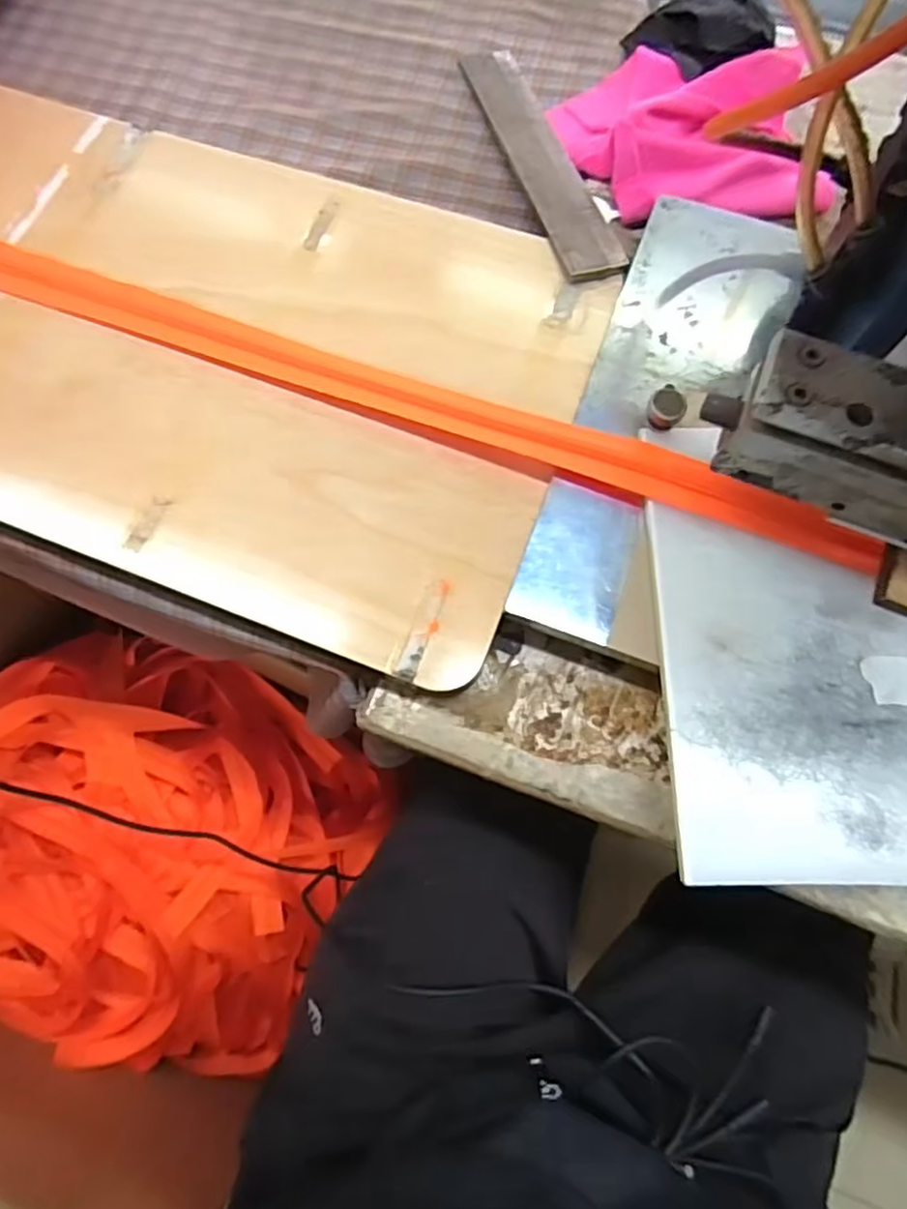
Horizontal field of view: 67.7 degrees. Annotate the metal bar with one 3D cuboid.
[{"bbox_3d":[0.059,-0.316,0.473,0.042,0.008,0.247,-13,65,-8],"label":"metal bar"}]

